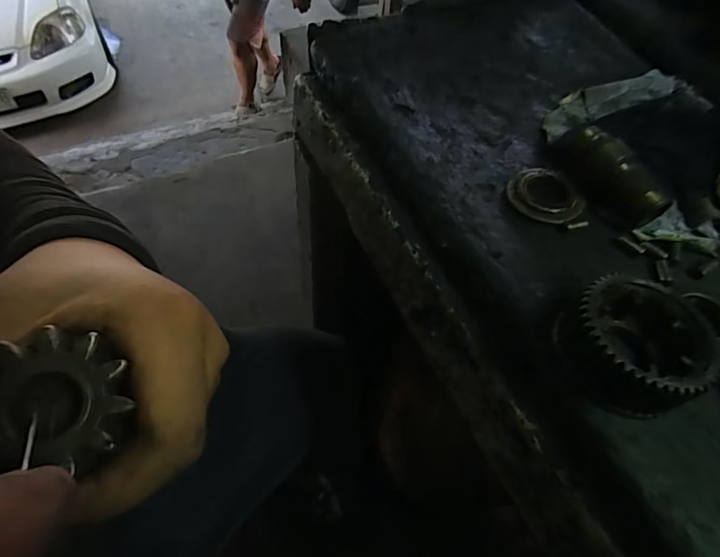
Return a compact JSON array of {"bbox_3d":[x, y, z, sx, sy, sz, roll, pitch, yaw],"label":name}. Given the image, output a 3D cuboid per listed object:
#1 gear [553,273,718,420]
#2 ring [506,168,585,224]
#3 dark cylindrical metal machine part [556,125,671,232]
[{"bbox_3d":[0.130,0.031,0.202,0.056,0.033,0.060,2,56,-2],"label":"gear"},{"bbox_3d":[0.120,-0.055,0.280,0.048,0.008,0.048,2,56,-2],"label":"ring"},{"bbox_3d":[0.155,-0.063,0.269,0.024,0.031,0.068,-17,59,-14],"label":"dark cylindrical metal machine part"}]

